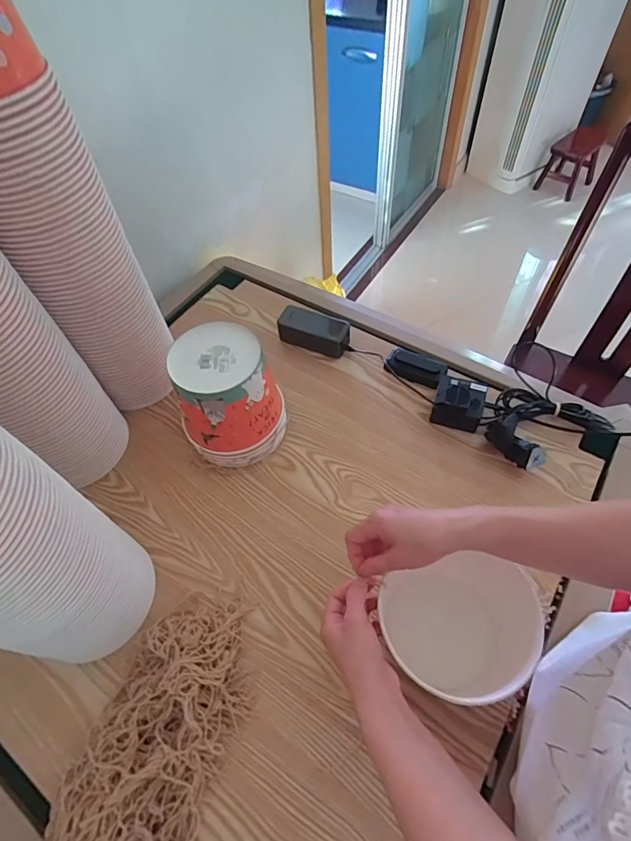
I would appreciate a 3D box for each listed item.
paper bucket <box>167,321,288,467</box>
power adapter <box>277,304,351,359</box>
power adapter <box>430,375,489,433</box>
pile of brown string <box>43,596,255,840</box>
[{"bbox_3d":[-0.124,-0.031,0.677,0.137,0.185,0.136,-1,57,2],"label":"paper bucket"},{"bbox_3d":[0.001,-0.167,0.834,0.134,0.060,0.055,17,59,14],"label":"power adapter"},{"bbox_3d":[0.236,-0.029,0.731,0.076,0.059,0.073,15,59,12],"label":"power adapter"},{"bbox_3d":[-0.174,0.356,0.495,0.153,0.067,0.317,13,59,11],"label":"pile of brown string"}]

